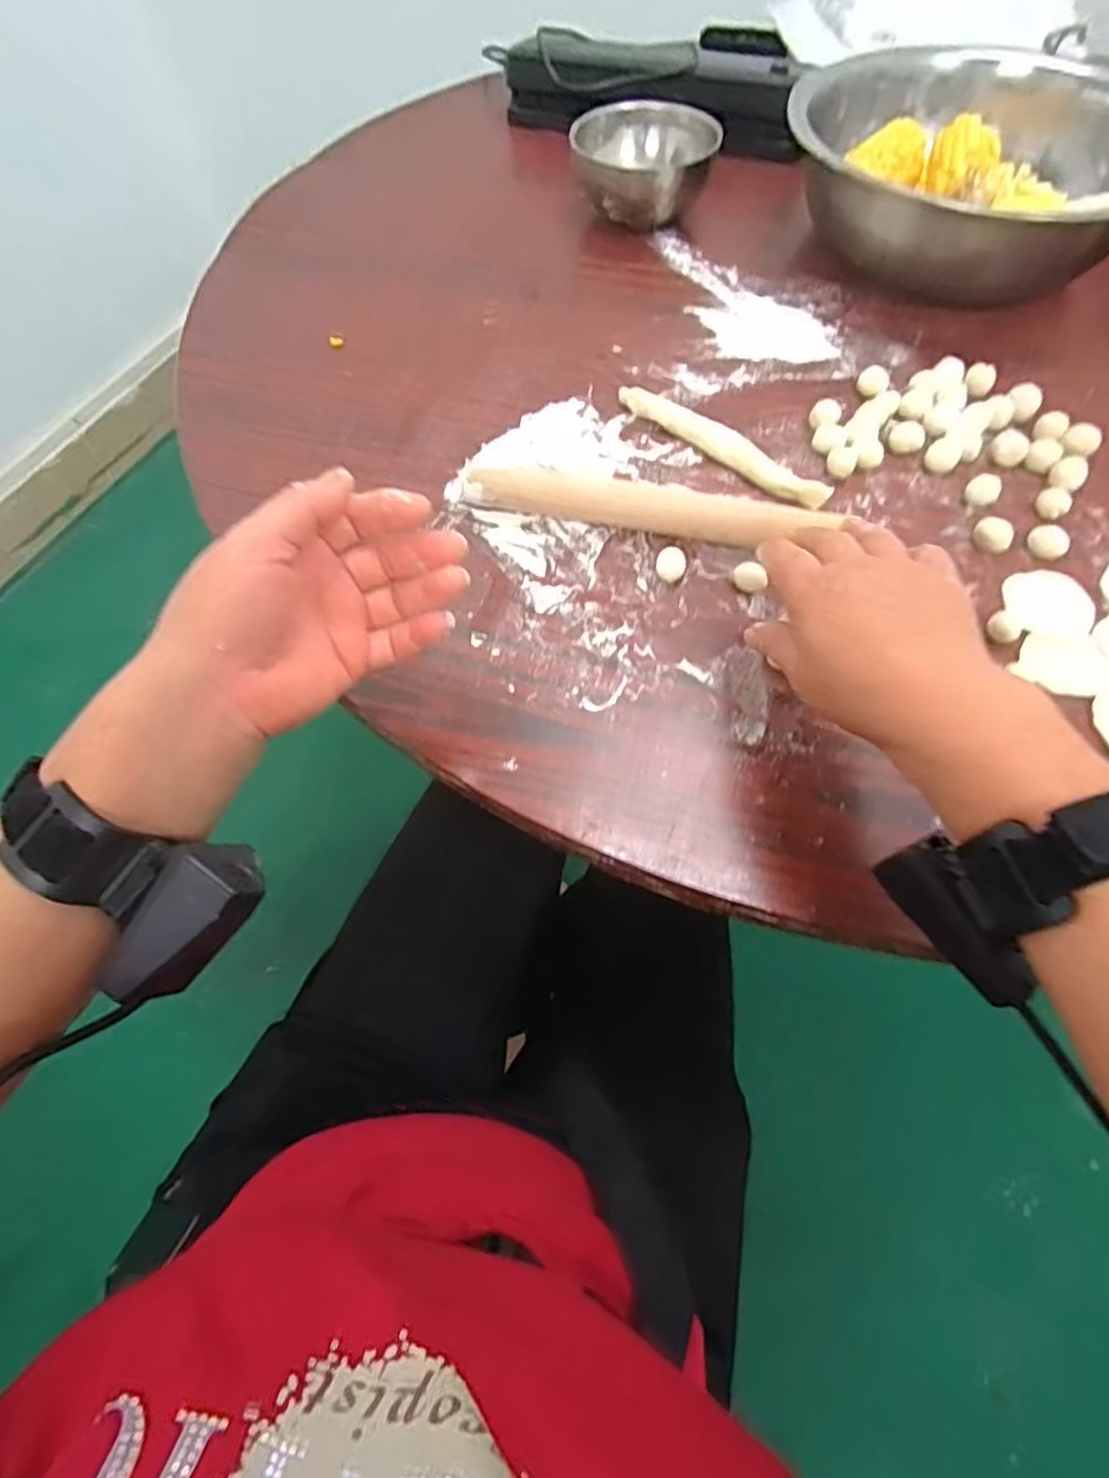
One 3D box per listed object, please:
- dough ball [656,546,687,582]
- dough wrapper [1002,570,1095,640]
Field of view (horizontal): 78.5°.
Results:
[{"bbox_3d":[0.074,-0.110,0.429,0.018,0.011,0.020,12,61,7],"label":"dough ball"},{"bbox_3d":[0.303,-0.084,0.415,0.050,0.004,0.054,0,60,0],"label":"dough wrapper"}]

